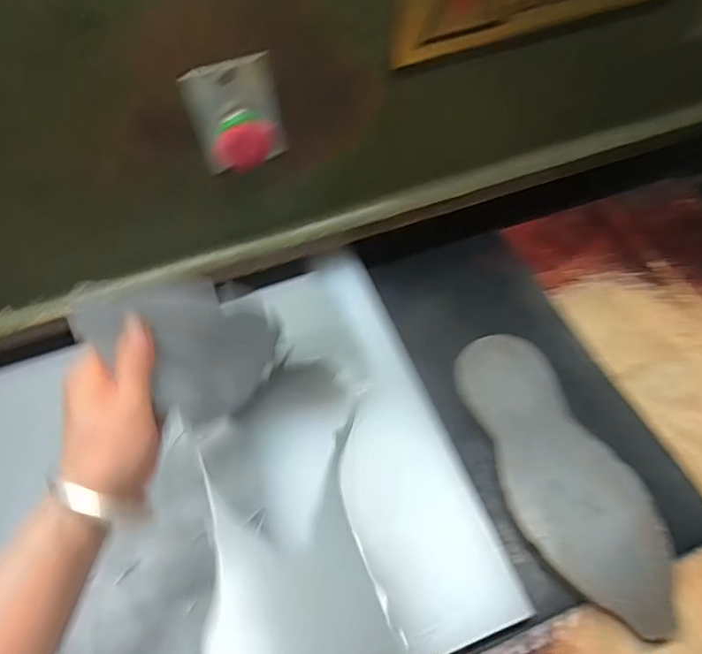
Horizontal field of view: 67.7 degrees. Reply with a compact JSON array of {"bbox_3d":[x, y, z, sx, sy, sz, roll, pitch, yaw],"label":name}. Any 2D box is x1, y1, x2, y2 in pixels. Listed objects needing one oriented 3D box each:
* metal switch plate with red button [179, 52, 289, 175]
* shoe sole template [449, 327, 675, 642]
[{"bbox_3d":[-0.090,-0.169,0.427,0.070,0.082,0.028,-23,57,-10],"label":"metal switch plate with red button"},{"bbox_3d":[0.181,0.122,0.460,0.100,0.028,0.263,-17,56,-6],"label":"shoe sole template"}]

